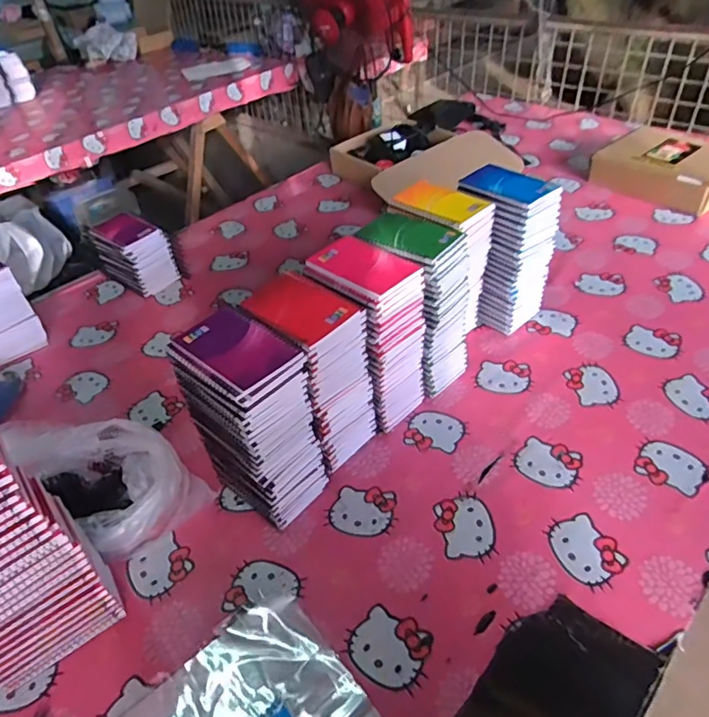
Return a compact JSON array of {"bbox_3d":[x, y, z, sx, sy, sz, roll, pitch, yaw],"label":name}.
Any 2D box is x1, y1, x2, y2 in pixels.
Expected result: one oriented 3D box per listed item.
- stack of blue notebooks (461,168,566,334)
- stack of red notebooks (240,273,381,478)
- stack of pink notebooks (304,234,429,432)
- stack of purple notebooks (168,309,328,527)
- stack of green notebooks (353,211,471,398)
[{"bbox_3d":[0.238,-0.167,0.864,0.090,0.252,0.134,-33,48,-25],"label":"stack of blue notebooks"},{"bbox_3d":[-0.054,0.026,0.699,0.128,0.246,0.096,29,54,34],"label":"stack of red notebooks"},{"bbox_3d":[0.021,-0.023,0.741,0.127,0.249,0.102,30,54,34],"label":"stack of pink notebooks"},{"bbox_3d":[-0.120,0.080,0.657,0.130,0.256,0.100,26,52,32],"label":"stack of purple notebooks"},{"bbox_3d":[0.092,-0.079,0.792,0.111,0.251,0.138,-36,49,-28],"label":"stack of green notebooks"}]

